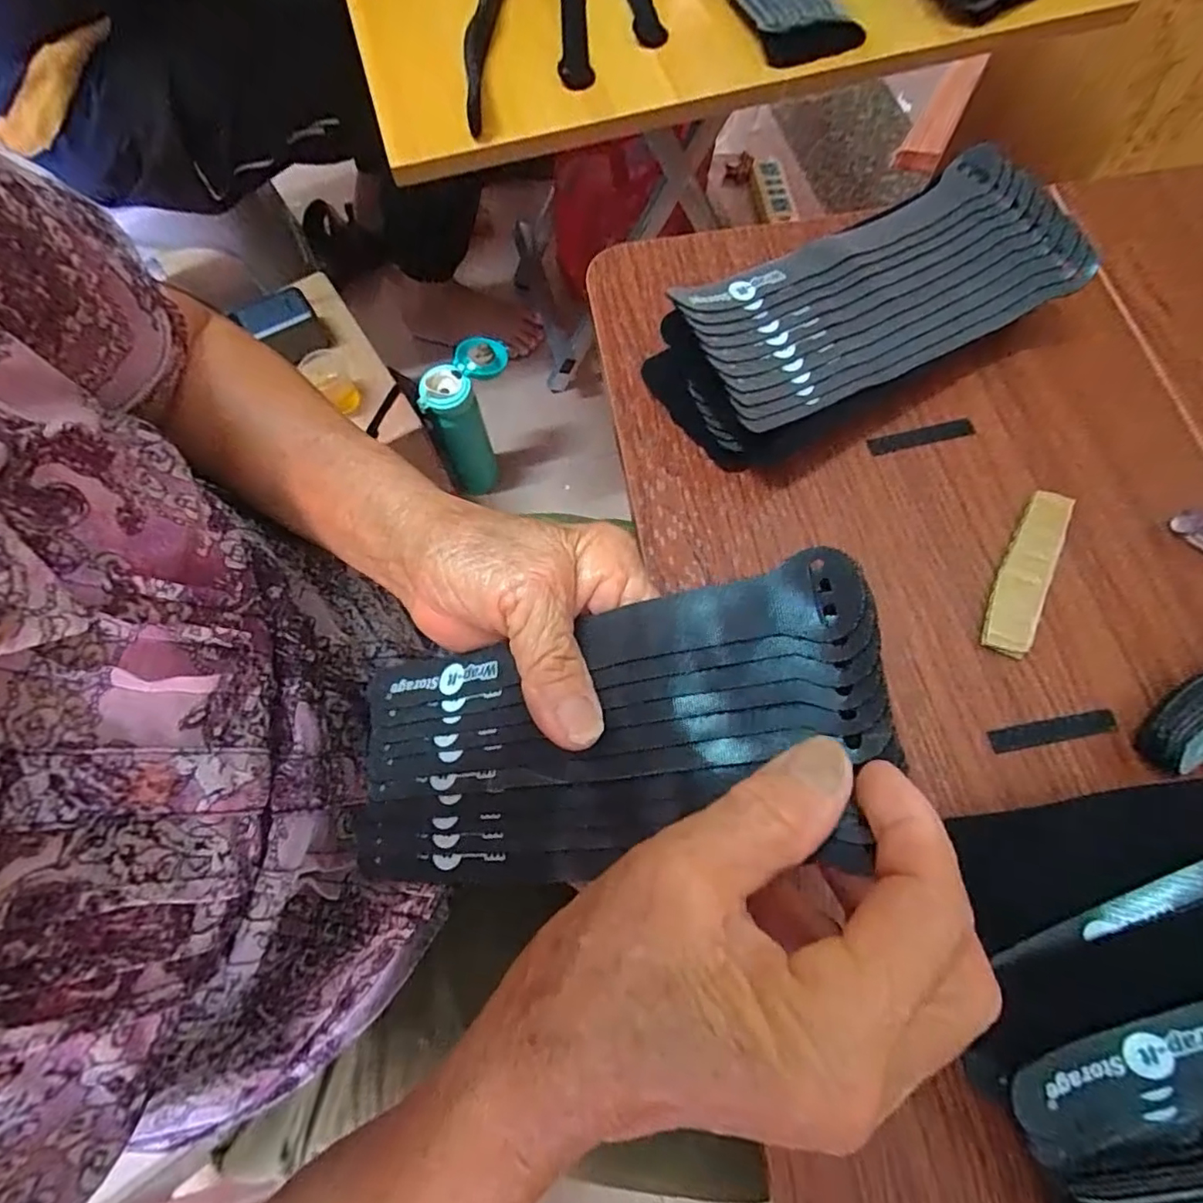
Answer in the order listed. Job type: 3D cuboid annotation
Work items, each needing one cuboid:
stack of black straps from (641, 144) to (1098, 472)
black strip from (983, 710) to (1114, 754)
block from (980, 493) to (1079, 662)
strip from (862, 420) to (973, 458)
[{"bbox_3d":[0.131,-0.145,0.302,0.207,0.040,0.091,-29,72,-9],"label":"stack of black straps"},{"bbox_3d":[0.192,0.055,0.255,0.055,0.004,0.010,-9,70,-2],"label":"black strip"},{"bbox_3d":[0.196,-0.015,0.277,0.020,0.008,0.087,26,73,10],"label":"block"},{"bbox_3d":[0.162,-0.084,0.307,0.057,0.006,0.011,-14,71,-4],"label":"strip"}]

